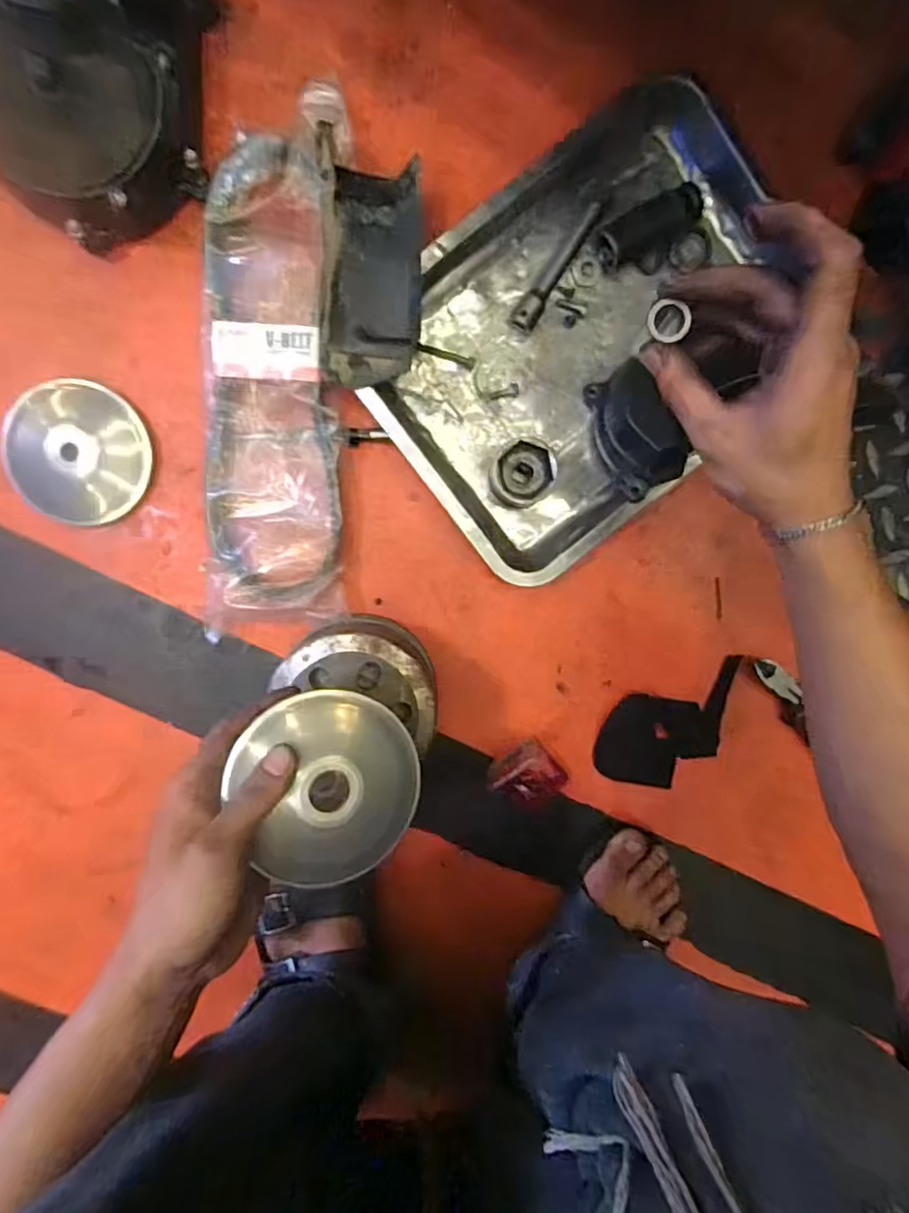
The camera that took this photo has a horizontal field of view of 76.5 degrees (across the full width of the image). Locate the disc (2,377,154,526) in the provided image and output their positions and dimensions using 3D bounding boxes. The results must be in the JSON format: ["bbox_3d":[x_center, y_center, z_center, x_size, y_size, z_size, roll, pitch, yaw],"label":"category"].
[{"bbox_3d":[-0.304,-0.124,0.465,0.104,0.022,0.109,0,99,-3],"label":"disc"}]

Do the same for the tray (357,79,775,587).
[{"bbox_3d":[0.107,-0.208,0.464,0.339,0.041,0.259,-38,99,3],"label":"tray"}]

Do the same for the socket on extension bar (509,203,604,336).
[{"bbox_3d":[0.080,-0.267,0.455,0.018,0.016,0.108,32,96,-7],"label":"socket on extension bar"}]

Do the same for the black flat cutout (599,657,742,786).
[{"bbox_3d":[0.203,0.116,0.538,0.148,0.007,0.089,-21,100,1],"label":"black flat cutout"}]

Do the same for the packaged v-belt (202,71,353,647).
[{"bbox_3d":[-0.140,-0.179,0.454,0.114,0.044,0.396,3,99,-3],"label":"packaged v-belt"}]

